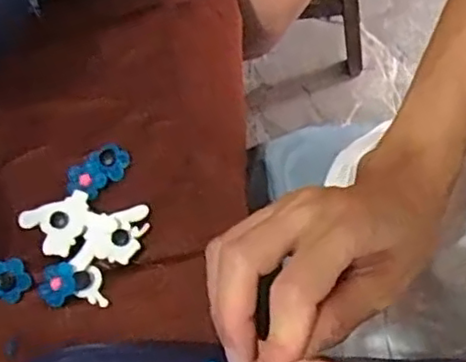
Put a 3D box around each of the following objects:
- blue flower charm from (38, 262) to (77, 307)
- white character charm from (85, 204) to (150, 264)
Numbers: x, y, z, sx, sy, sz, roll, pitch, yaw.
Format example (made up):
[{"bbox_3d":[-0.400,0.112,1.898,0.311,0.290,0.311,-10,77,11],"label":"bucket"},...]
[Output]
[{"bbox_3d":[-0.101,0.059,0.366,0.023,0.005,0.021,0,64,1],"label":"blue flower charm"},{"bbox_3d":[-0.067,0.033,0.378,0.039,0.008,0.032,-19,65,-8],"label":"white character charm"}]

